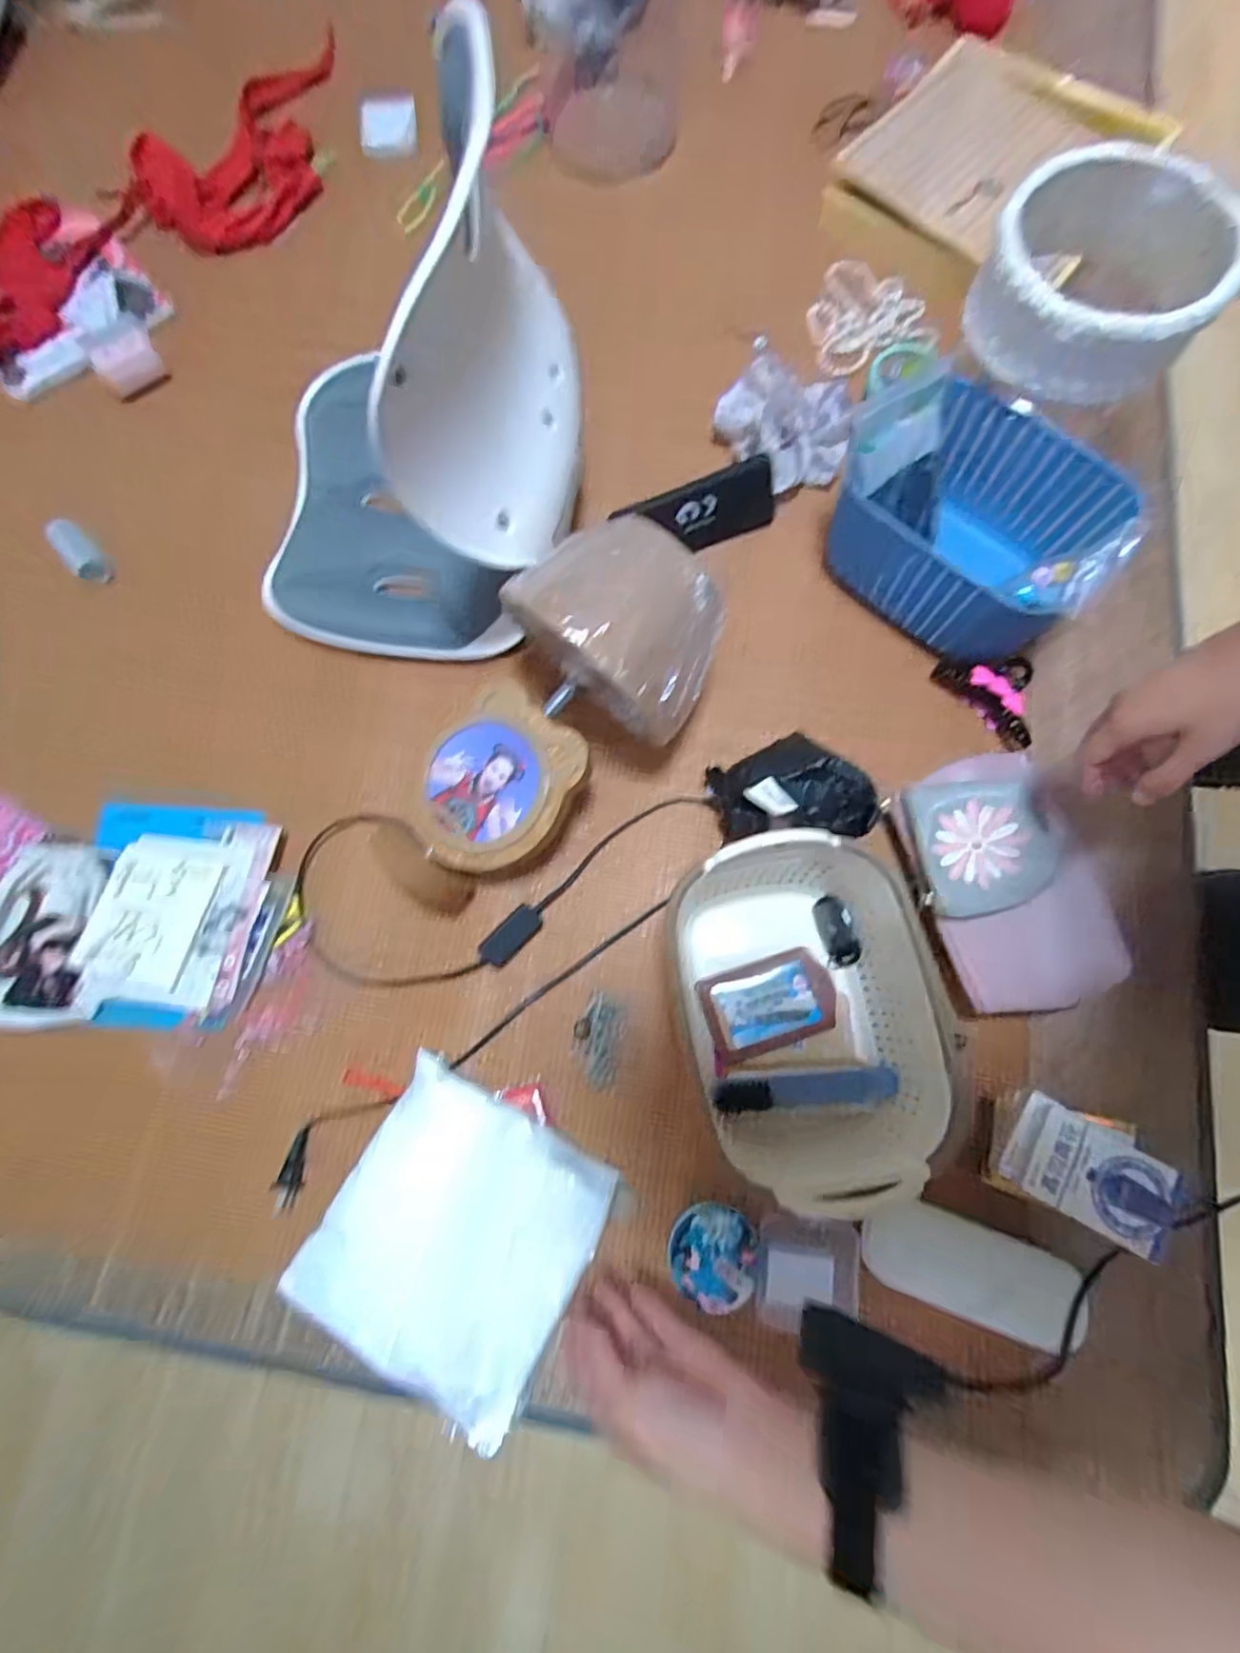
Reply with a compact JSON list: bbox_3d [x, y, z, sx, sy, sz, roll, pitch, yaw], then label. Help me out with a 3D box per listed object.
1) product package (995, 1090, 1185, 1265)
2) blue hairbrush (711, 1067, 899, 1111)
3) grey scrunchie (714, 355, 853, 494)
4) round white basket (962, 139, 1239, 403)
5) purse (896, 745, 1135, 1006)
[{"bbox_3d":[0.319,0.235,0.438,0.090,0.032,0.064,29,79,7],"label":"product package"},{"bbox_3d":[0.143,0.204,0.500,0.139,0.016,0.022,-4,77,0],"label":"blue hairbrush"},{"bbox_3d":[0.163,-0.407,0.653,0.130,0.069,0.109,28,79,7],"label":"grey scrunchie"},{"bbox_3d":[0.387,-0.437,0.521,0.179,0.104,0.178,0,77,1],"label":"round white basket"},{"bbox_3d":[0.318,0.041,0.531,0.129,0.041,0.209,-16,77,-3],"label":"purse"}]

